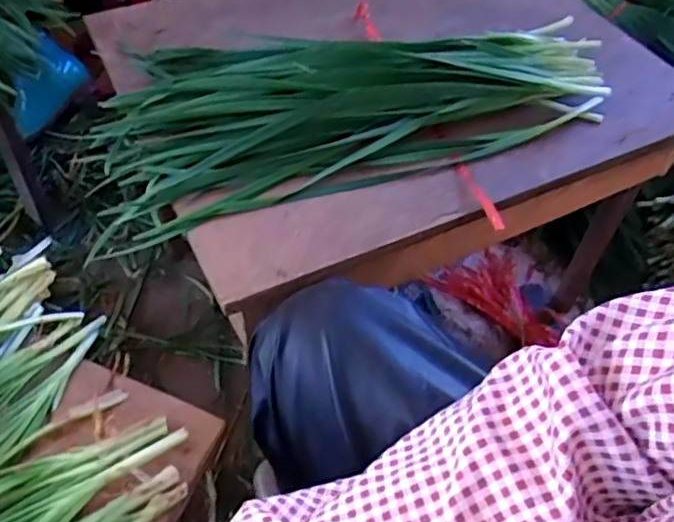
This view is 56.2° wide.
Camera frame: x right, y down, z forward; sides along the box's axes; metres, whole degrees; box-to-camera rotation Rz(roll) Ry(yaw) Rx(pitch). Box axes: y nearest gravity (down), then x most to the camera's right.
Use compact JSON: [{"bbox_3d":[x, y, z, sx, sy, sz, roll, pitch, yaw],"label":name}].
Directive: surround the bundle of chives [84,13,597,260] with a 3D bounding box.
[{"bbox_3d":[0.004,-0.181,0.654,0.502,0.066,0.231,-15,53,-15],"label":"bundle of chives"}]

